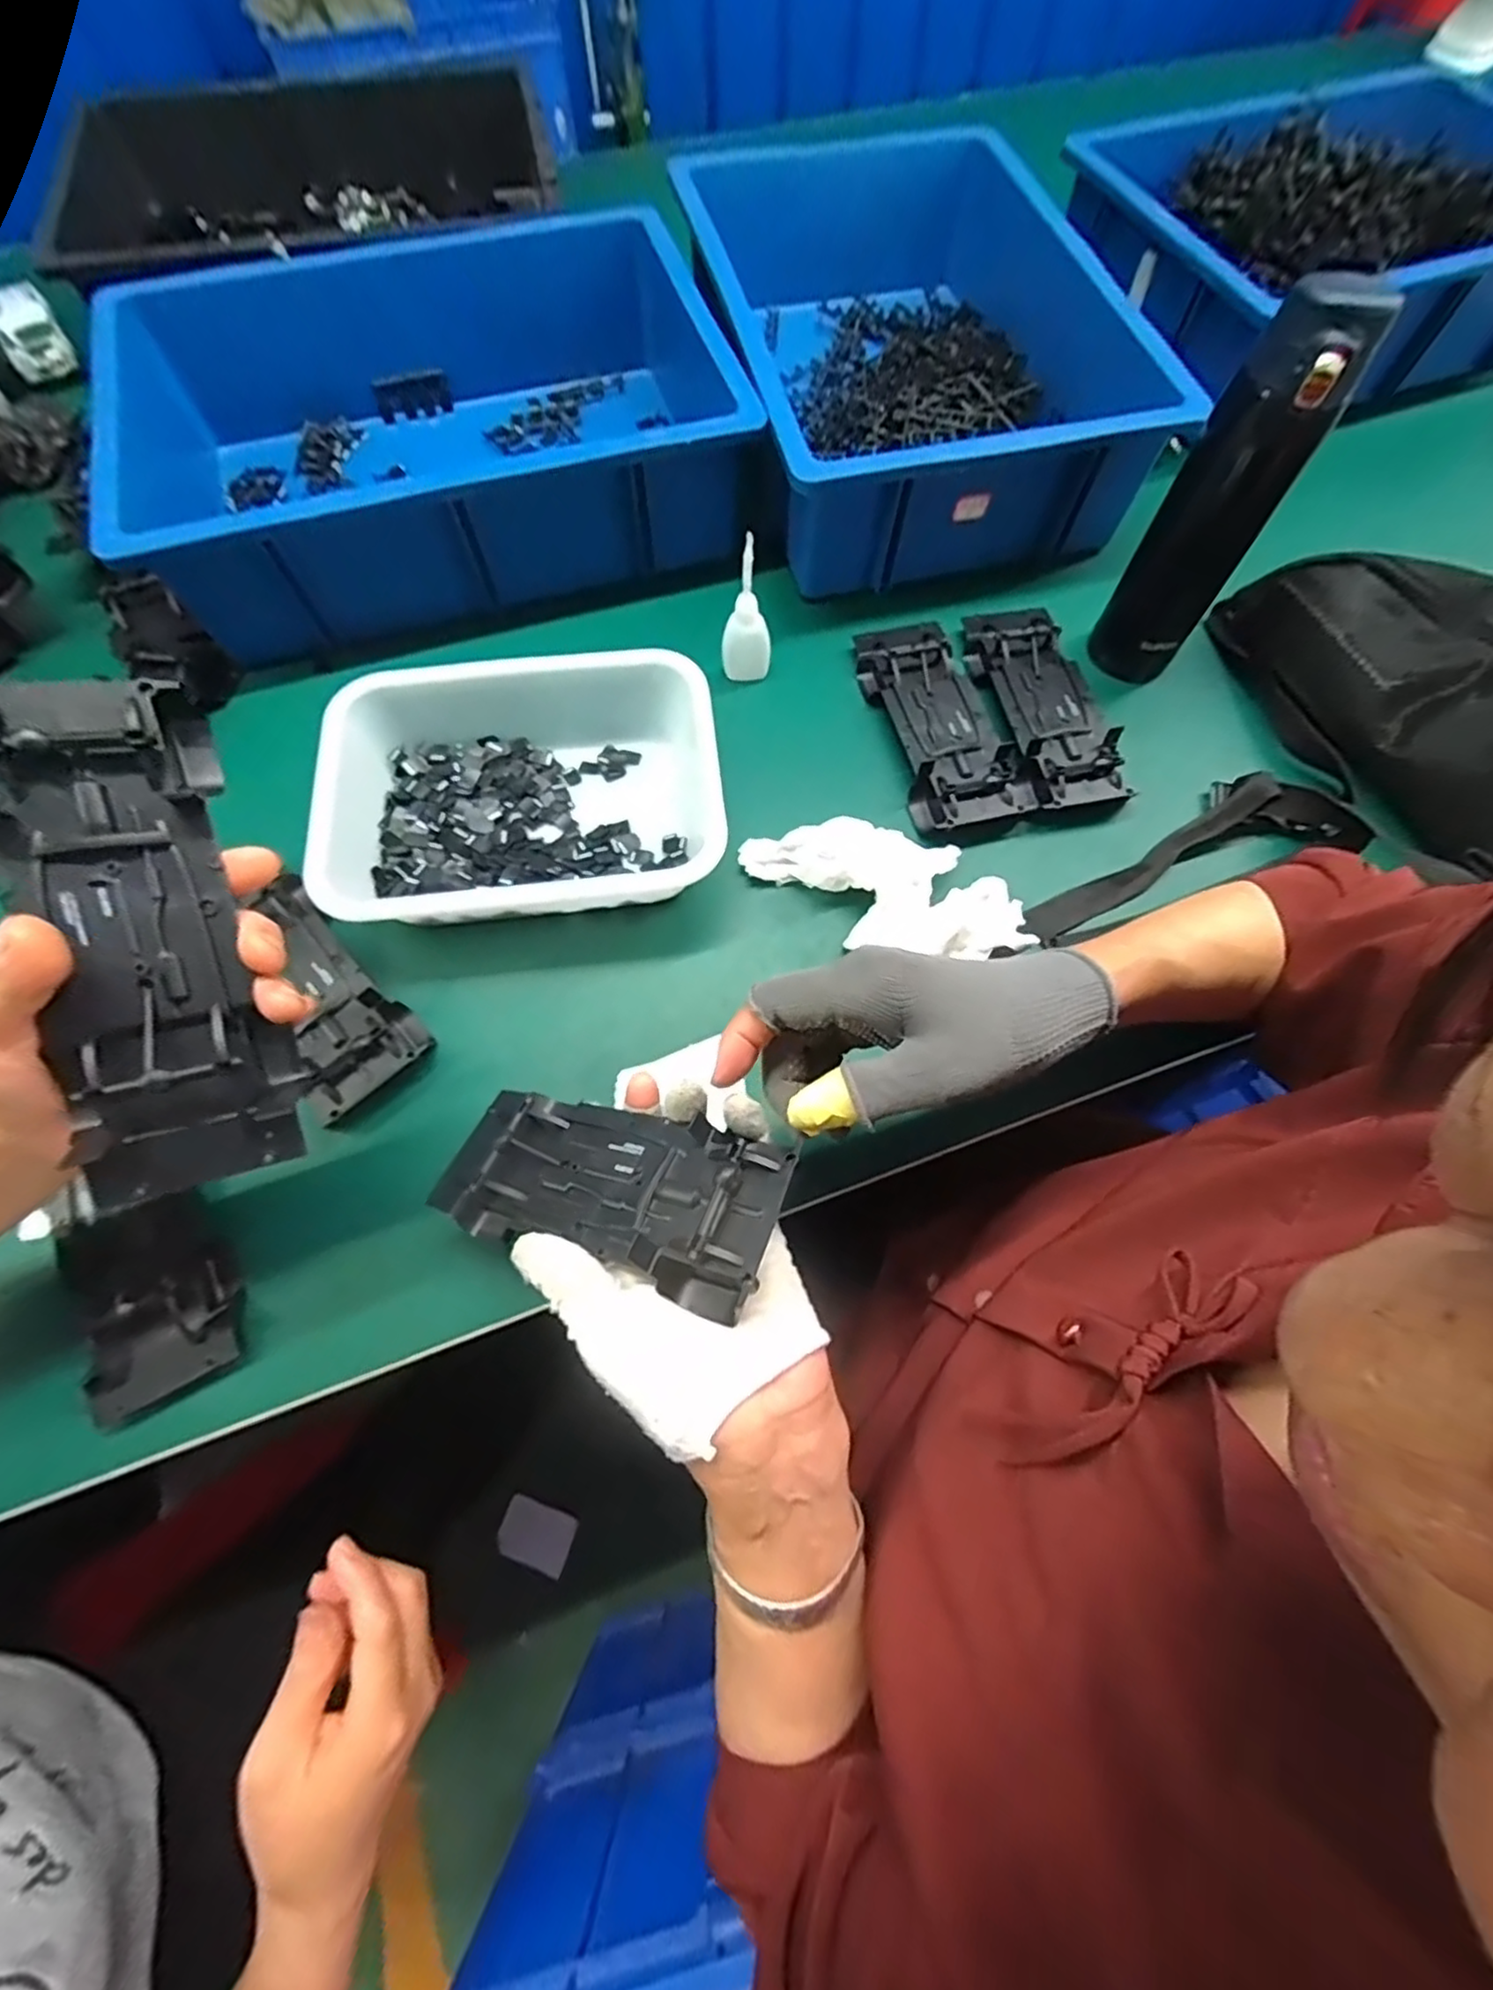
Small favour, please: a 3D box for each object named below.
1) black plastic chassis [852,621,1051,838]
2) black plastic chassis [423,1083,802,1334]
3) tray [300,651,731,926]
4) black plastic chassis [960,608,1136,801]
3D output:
[{"bbox_3d":[0.143,-0.207,0.514,0.087,0.022,0.189,-17,69,-8],"label":"black plastic chassis"},{"bbox_3d":[-0.072,0.086,0.323,0.188,0.028,0.071,3,65,31],"label":"black plastic chassis"},{"bbox_3d":[-0.146,-0.133,0.470,0.254,0.064,0.181,-7,68,-4],"label":"tray"},{"bbox_3d":[0.226,-0.222,0.519,0.072,0.021,0.188,-14,69,-6],"label":"black plastic chassis"}]

